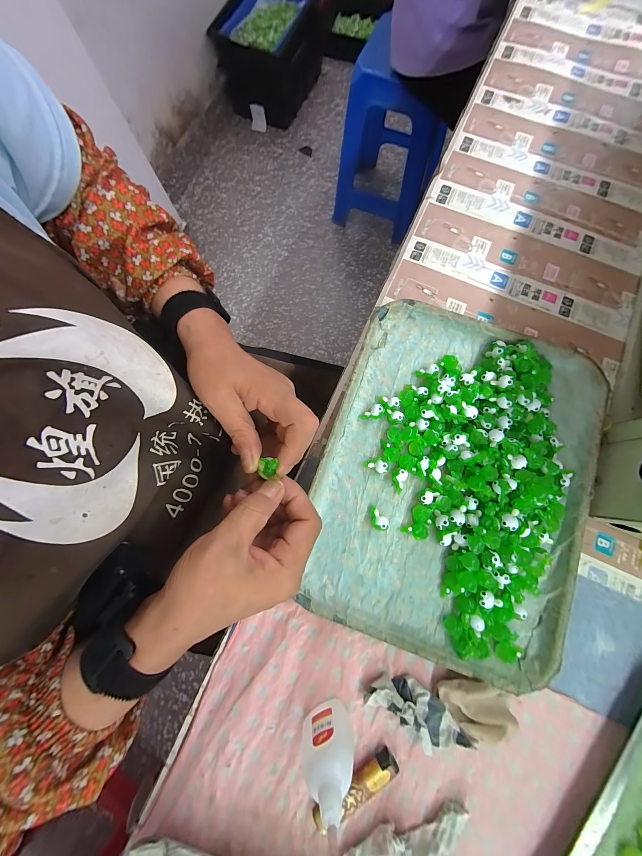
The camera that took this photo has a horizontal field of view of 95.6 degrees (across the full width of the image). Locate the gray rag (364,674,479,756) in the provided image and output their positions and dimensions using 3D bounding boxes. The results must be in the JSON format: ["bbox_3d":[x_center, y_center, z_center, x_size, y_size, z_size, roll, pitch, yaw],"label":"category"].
[{"bbox_3d":[0.089,0.255,0.261,0.093,0.024,0.036,29,80,7],"label":"gray rag"}]

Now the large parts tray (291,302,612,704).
[{"bbox_3d":[0.132,0.042,0.300,0.264,0.033,0.339,20,79,5],"label":"large parts tray"}]

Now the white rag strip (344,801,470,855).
[{"bbox_3d":[0.073,0.347,0.239,0.107,0.023,0.036,-26,79,-4],"label":"white rag strip"}]

